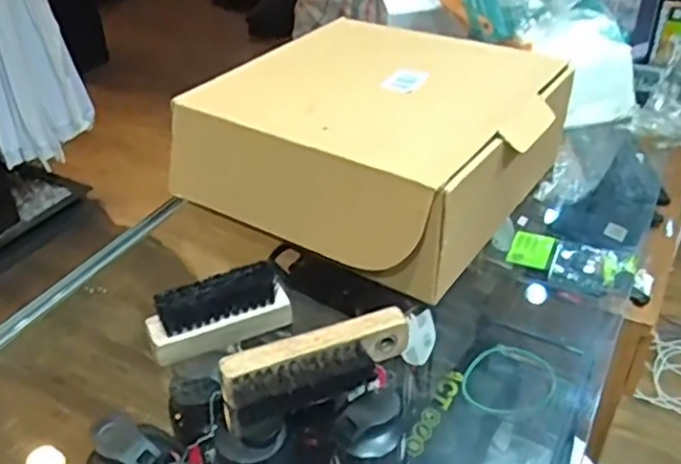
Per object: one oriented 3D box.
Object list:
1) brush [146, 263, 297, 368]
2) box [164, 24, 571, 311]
[{"bbox_3d":[-0.084,0.055,0.472,0.095,0.048,0.028,-15,38,-19],"label":"brush"},{"bbox_3d":[0.041,-0.091,0.611,0.257,0.106,0.298,21,41,27],"label":"box"}]

